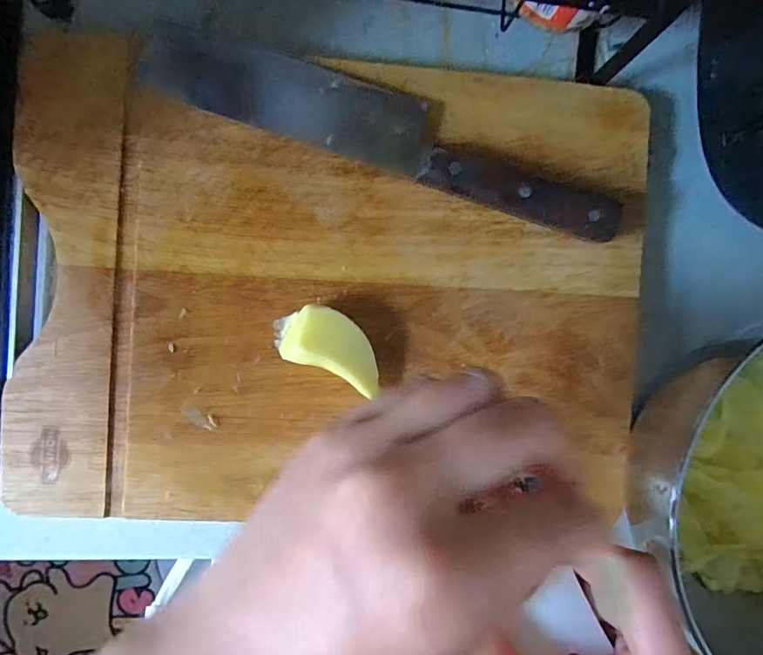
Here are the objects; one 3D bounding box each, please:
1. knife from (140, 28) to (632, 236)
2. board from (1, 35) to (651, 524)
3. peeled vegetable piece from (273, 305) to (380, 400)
[{"bbox_3d":[0.001,-0.118,0.283,0.287,0.023,0.048,20,89,-4],"label":"knife"},{"bbox_3d":[-0.023,-0.023,0.294,0.371,0.013,0.270,3,90,-4],"label":"board"},{"bbox_3d":[-0.029,0.010,0.283,0.066,0.024,0.035,24,89,-4],"label":"peeled vegetable piece"}]

